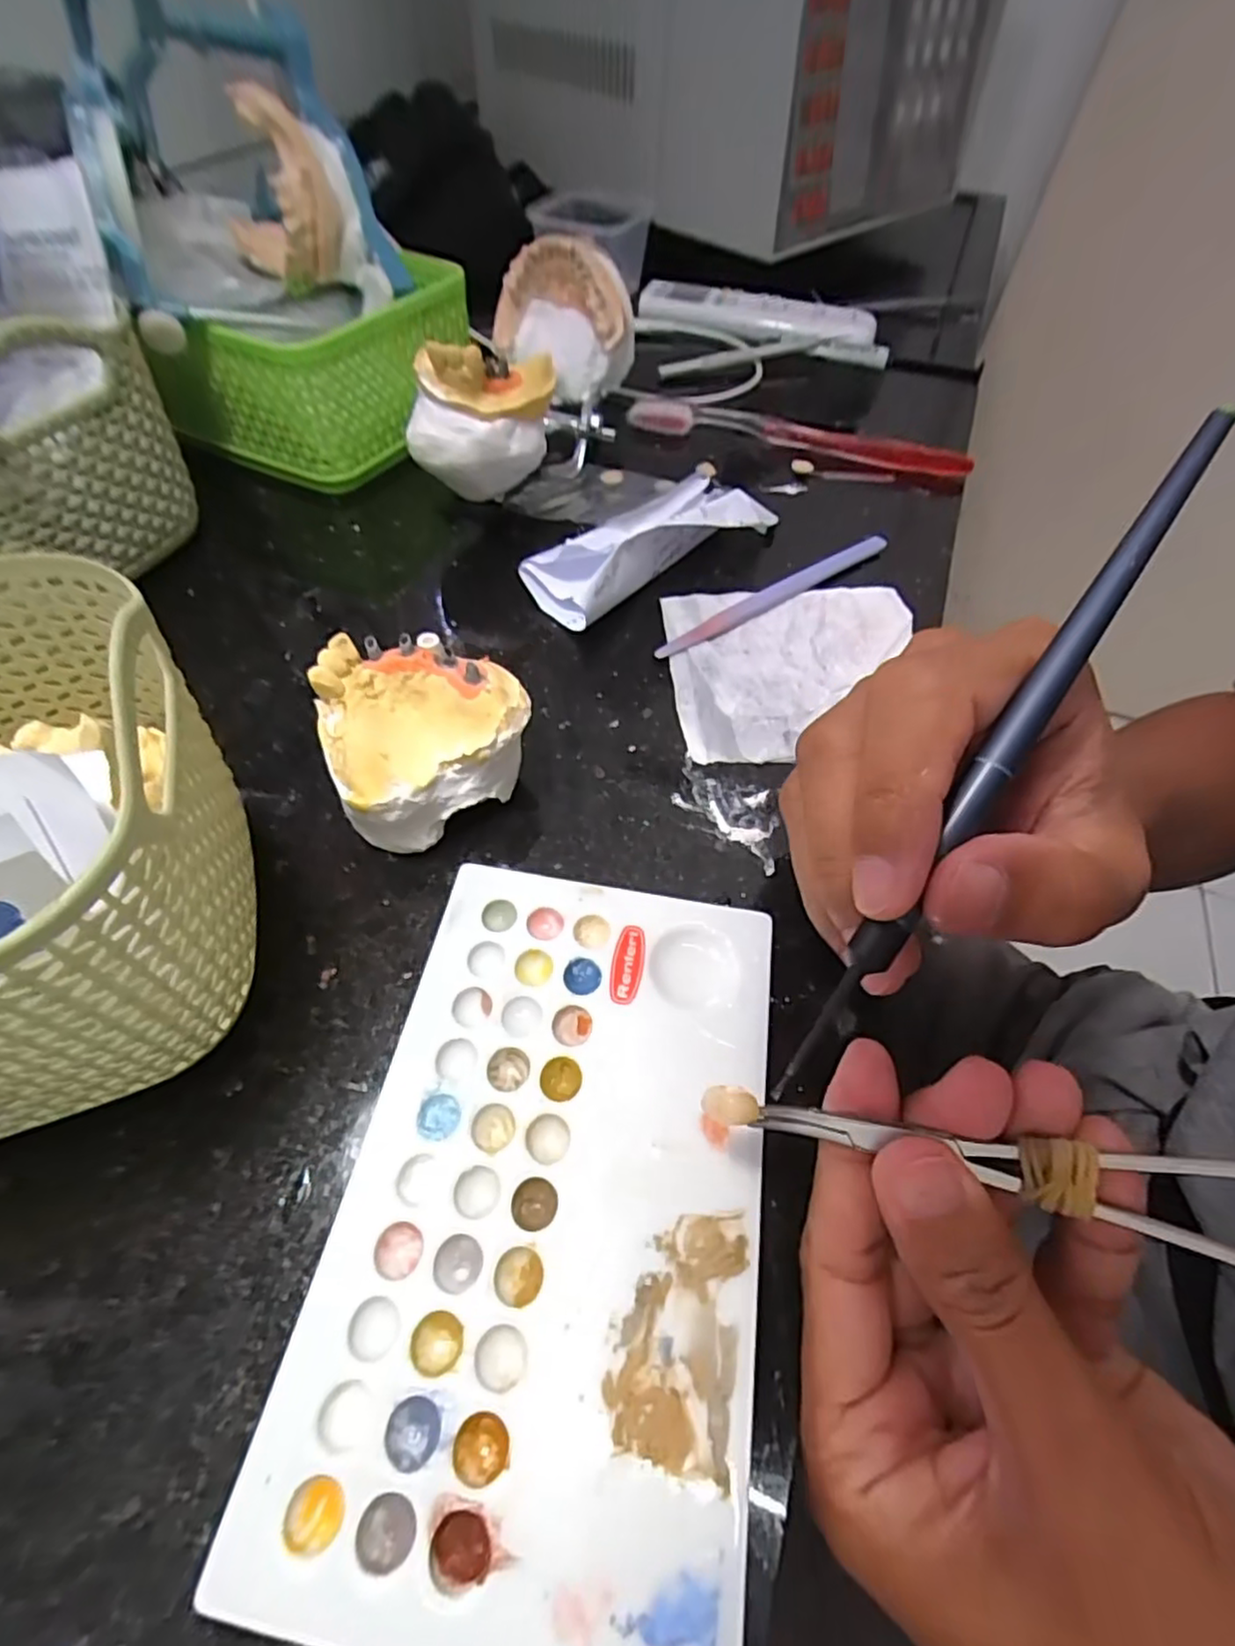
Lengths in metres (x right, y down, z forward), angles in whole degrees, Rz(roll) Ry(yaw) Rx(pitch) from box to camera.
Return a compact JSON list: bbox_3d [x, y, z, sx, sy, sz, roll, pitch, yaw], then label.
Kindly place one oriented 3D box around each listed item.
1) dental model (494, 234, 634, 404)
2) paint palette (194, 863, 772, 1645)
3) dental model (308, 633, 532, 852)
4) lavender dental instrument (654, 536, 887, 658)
[{"bbox_3d":[-0.027,-0.259,0.355,0.068,0.076,0.035,9,55,2],"label":"dental model"},{"bbox_3d":[-0.014,0.083,0.158,0.092,0.016,0.151,10,55,3],"label":"paint palette"},{"bbox_3d":[-0.063,-0.028,0.217,0.059,0.042,0.056,2,55,-3],"label":"dental model"},{"bbox_3d":[0.071,-0.102,0.297,0.138,0.006,0.010,-29,62,-22],"label":"lavender dental instrument"}]

